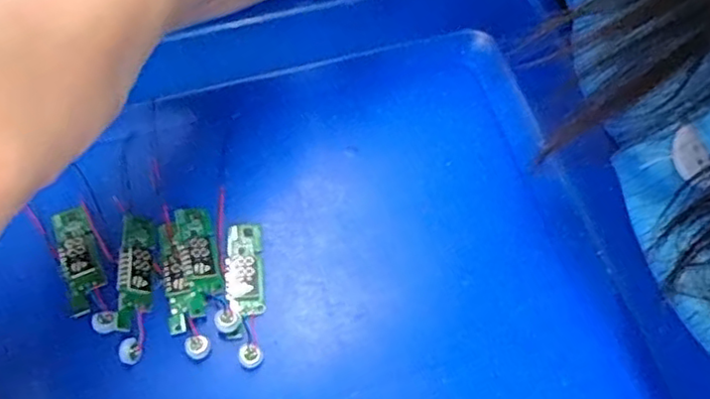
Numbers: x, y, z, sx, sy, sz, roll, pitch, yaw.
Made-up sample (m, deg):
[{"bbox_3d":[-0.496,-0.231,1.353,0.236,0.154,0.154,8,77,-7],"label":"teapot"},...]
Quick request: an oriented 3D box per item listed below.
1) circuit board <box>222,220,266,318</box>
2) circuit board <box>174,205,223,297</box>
[{"bbox_3d":[-0.040,0.024,0.229,0.014,0.004,0.034,-7,64,-2],"label":"circuit board"},{"bbox_3d":[-0.057,0.018,0.229,0.012,0.004,0.035,-17,65,-7],"label":"circuit board"}]

